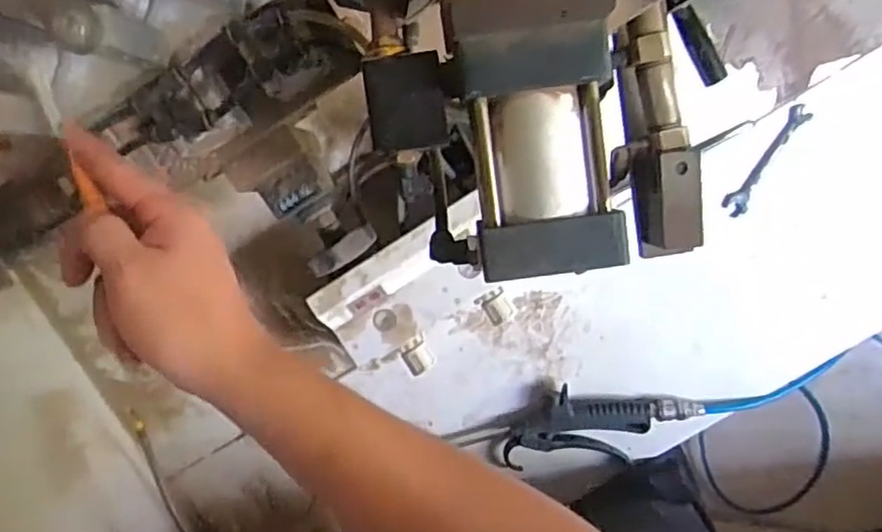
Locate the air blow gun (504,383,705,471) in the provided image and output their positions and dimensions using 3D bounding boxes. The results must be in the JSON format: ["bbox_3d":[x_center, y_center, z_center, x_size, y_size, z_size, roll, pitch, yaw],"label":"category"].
[{"bbox_3d":[0.176,0.179,0.730,0.208,0.031,0.086,-4,97,2],"label":"air blow gun"}]

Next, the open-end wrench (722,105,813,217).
[{"bbox_3d":[0.344,-0.111,0.698,0.023,0.013,0.130,34,97,-2],"label":"open-end wrench"}]

